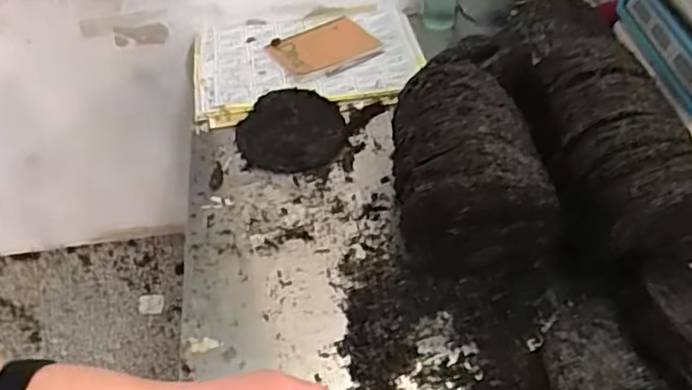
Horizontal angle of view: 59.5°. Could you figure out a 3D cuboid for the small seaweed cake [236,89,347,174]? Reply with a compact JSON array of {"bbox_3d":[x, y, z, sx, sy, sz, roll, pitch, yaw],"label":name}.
[{"bbox_3d":[-0.098,-0.117,1.082,0.187,0.027,0.181,-1,47,1],"label":"small seaweed cake"}]

